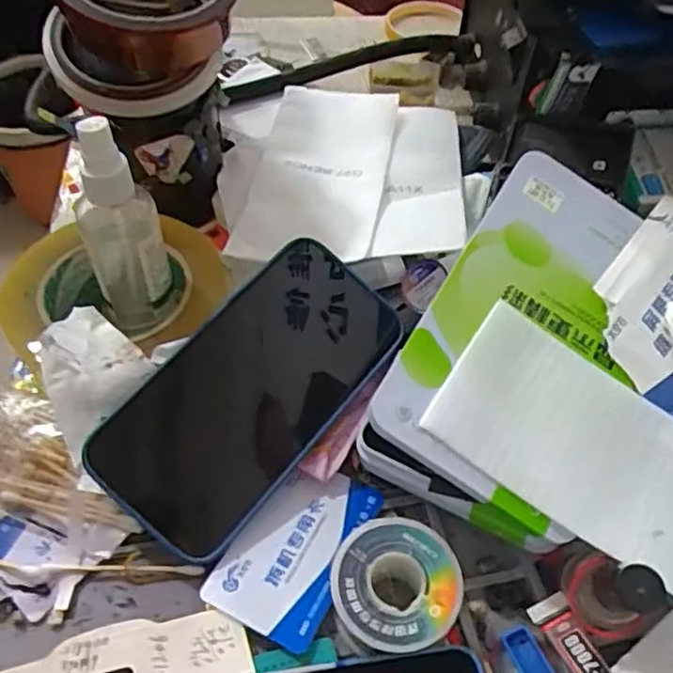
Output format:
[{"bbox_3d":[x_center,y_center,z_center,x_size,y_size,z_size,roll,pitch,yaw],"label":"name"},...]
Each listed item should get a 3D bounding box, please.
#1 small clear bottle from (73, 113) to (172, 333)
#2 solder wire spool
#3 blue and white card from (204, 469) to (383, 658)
[{"bbox_3d":[-0.107,-0.051,0.323,0.037,0.110,0.029,-19,55,-16],"label":"small clear bottle"},{"bbox_3d":[0.025,0.108,0.277,0.052,0.023,0.052,1,52,-1],"label":"solder wire spool"},{"bbox_3d":[-0.018,0.097,0.302,0.052,0.004,0.083,22,49,17],"label":"blue and white card"}]

